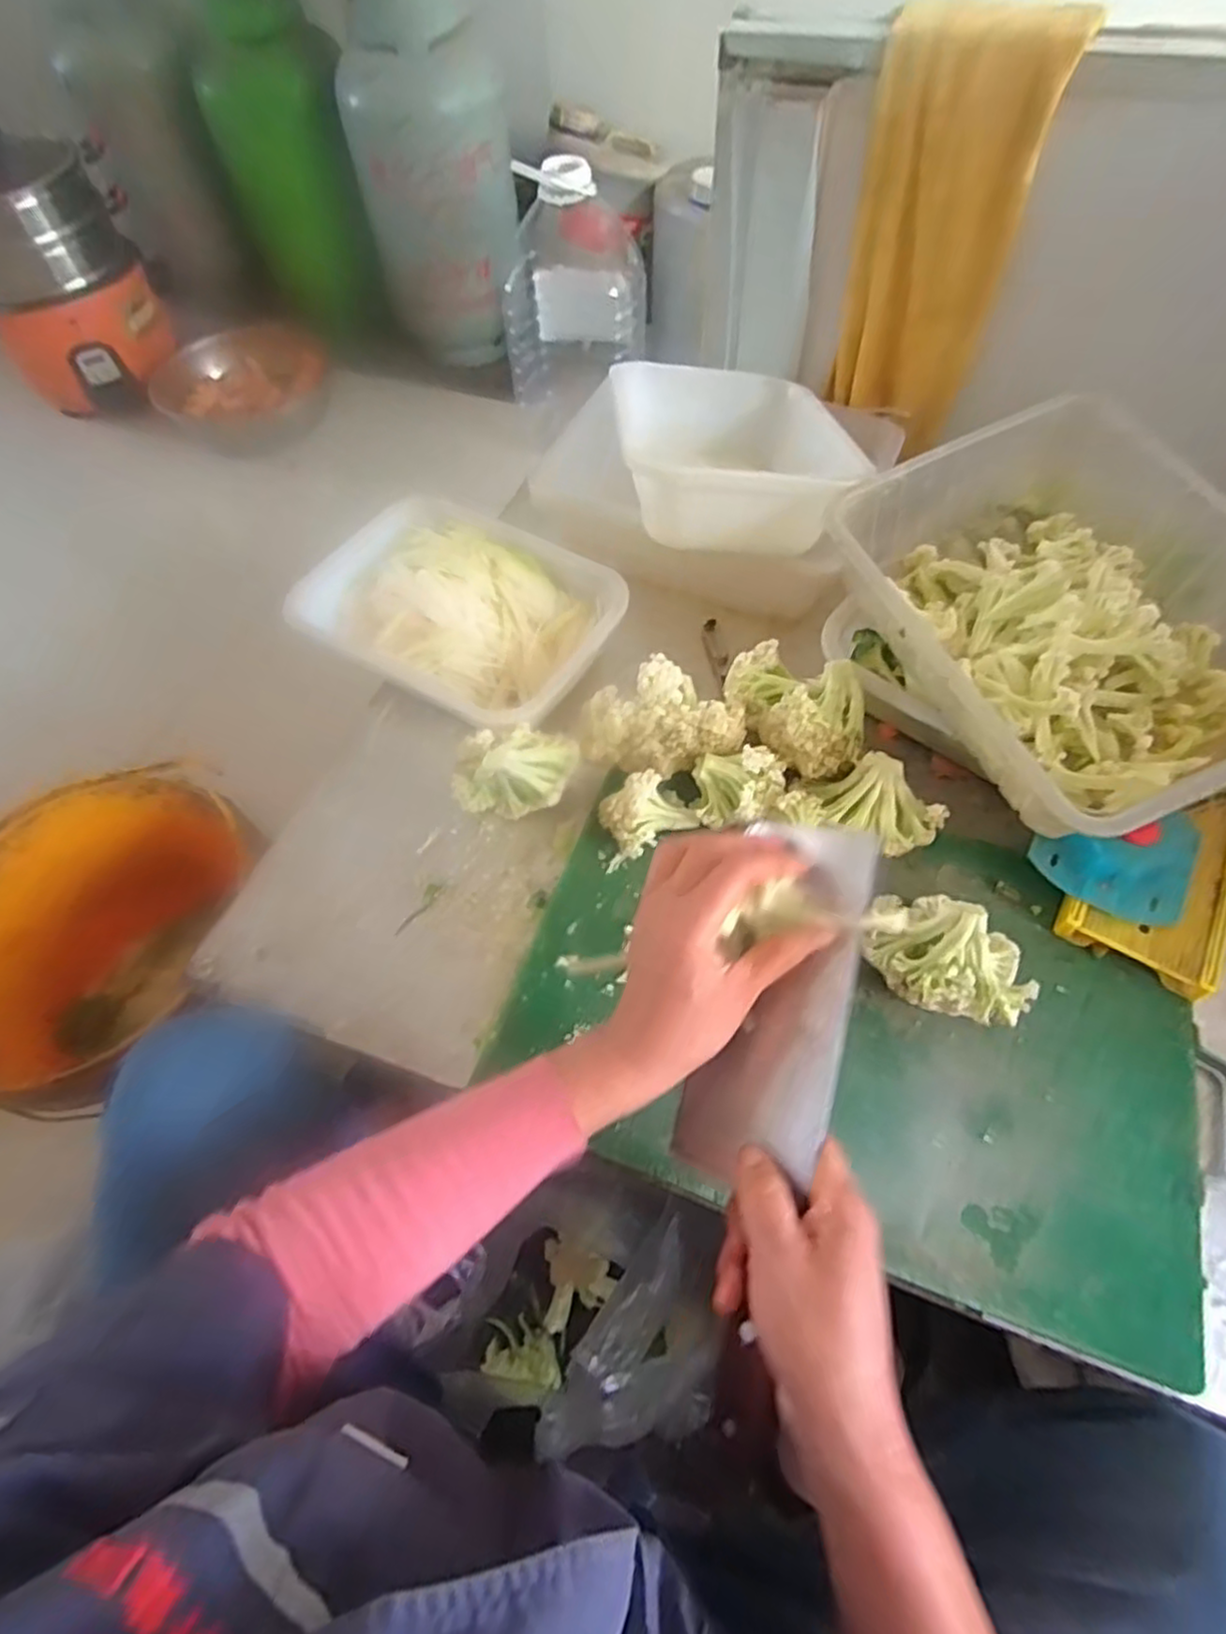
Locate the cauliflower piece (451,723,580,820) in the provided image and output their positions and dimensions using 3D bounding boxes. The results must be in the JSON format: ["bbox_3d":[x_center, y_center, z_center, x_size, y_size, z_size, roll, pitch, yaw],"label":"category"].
[{"bbox_3d":[-0.082,-0.043,0.605,0.104,0.075,0.061,-5,59,1],"label":"cauliflower piece"}]

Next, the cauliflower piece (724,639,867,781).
[{"bbox_3d":[0.149,-0.094,0.578,0.117,0.055,0.092,28,65,17],"label":"cauliflower piece"}]

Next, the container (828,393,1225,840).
[{"bbox_3d":[0.344,-0.154,0.533,0.240,0.082,0.310,-19,61,-9],"label":"container"}]

